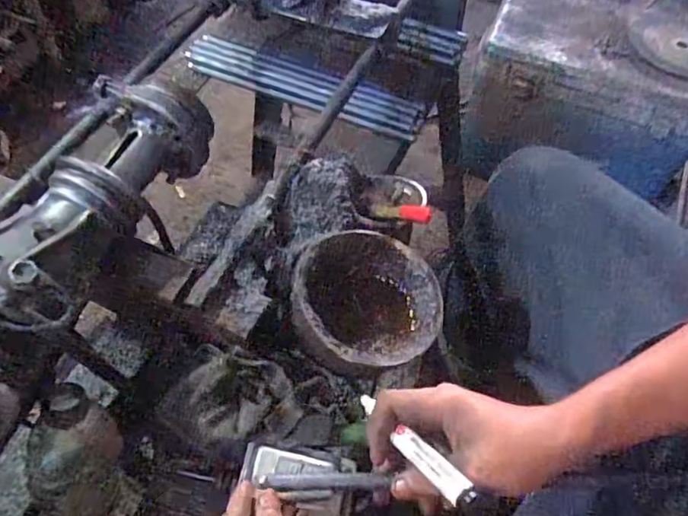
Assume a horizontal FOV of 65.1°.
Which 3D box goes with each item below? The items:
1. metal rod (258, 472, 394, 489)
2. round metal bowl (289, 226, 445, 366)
[{"bbox_3d":[-0.016,0.159,0.386,0.087,0.012,0.012,1,58,-1],"label":"metal rod"},{"bbox_3d":[0.022,0.035,0.465,0.120,0.059,0.111,0,58,1],"label":"round metal bowl"}]

